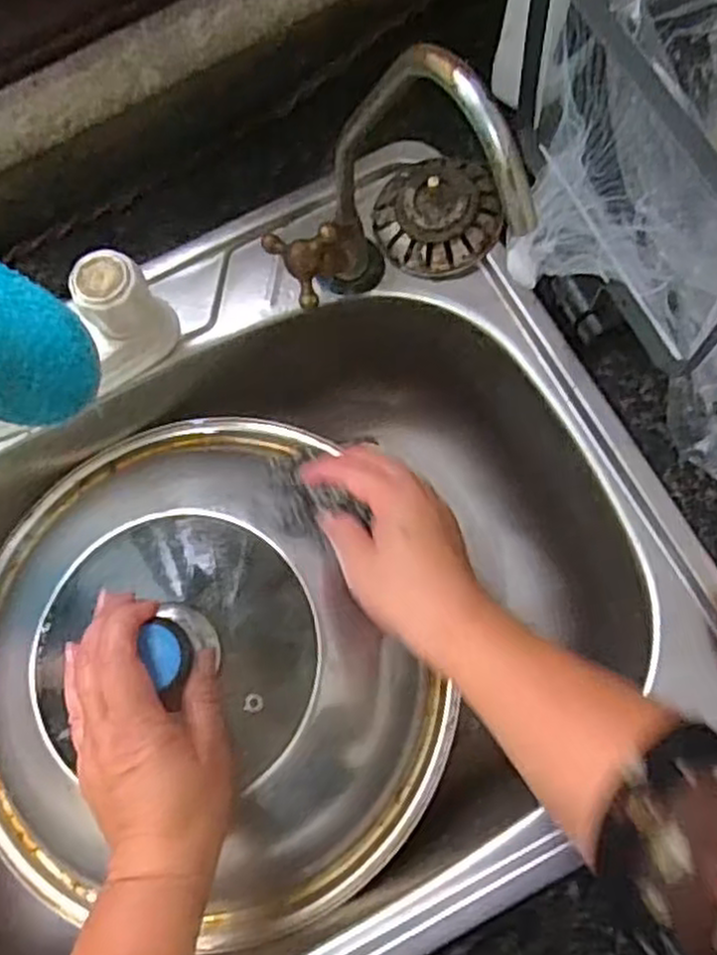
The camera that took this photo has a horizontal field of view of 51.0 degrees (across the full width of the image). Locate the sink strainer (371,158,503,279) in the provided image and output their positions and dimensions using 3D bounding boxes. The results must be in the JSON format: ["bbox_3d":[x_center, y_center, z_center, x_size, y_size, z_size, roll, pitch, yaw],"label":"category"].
[{"bbox_3d":[0.048,-0.160,0.459,0.072,0.026,0.074,-13,73,-2],"label":"sink strainer"}]

